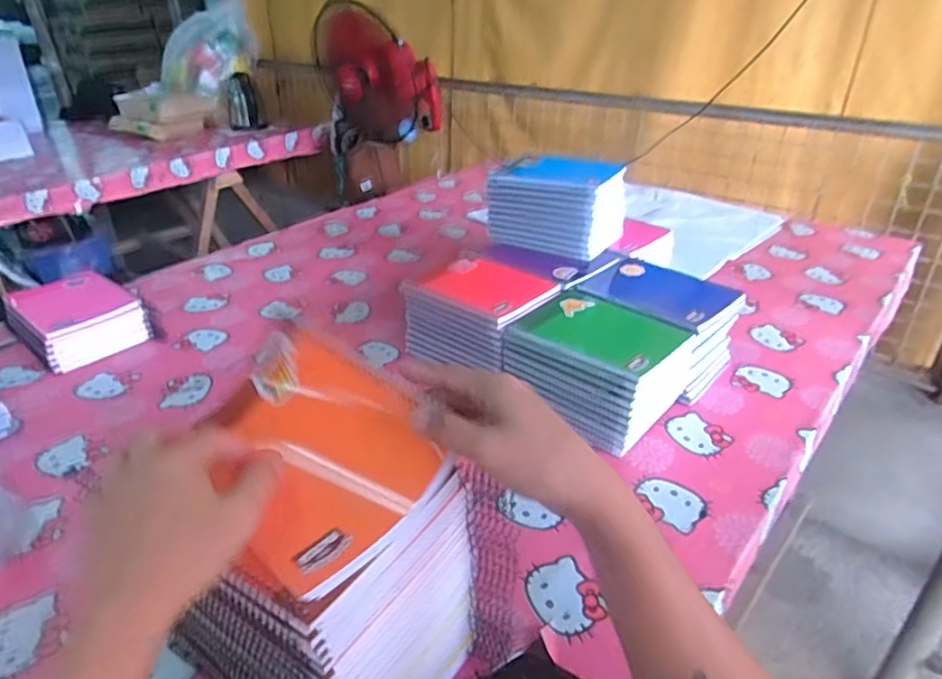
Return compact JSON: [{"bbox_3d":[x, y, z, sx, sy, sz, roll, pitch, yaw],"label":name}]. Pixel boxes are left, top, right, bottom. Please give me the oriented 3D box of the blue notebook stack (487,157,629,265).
[{"bbox_3d":[0.143,-0.235,1.052,0.207,0.123,0.146,21,37,32],"label":"blue notebook stack"}]

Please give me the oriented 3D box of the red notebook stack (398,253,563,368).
[{"bbox_3d":[0.011,-0.026,0.960,0.215,0.136,0.157,22,37,31],"label":"red notebook stack"}]

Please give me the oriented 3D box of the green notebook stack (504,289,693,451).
[{"bbox_3d":[0.170,0.034,0.836,0.205,0.121,0.174,25,39,37],"label":"green notebook stack"}]

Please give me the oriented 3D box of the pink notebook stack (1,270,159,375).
[{"bbox_3d":[-0.663,-0.036,1.022,0.198,0.074,0.169,23,38,34],"label":"pink notebook stack"}]

